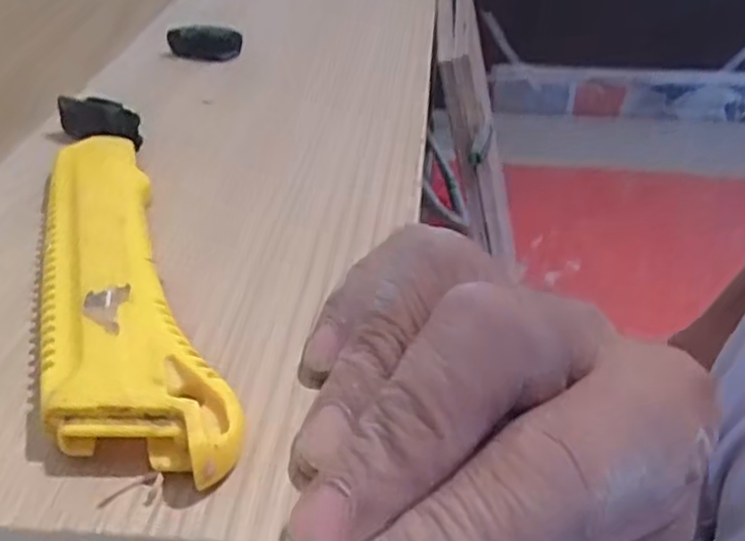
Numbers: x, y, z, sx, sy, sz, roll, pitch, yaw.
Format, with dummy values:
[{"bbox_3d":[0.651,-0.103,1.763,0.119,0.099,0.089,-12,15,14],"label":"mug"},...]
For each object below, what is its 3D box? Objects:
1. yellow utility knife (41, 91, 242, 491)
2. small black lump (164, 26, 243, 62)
[{"bbox_3d":[-0.070,-0.010,0.187,0.033,0.011,0.168,-13,39,-19],"label":"yellow utility knife"},{"bbox_3d":[-0.075,-0.101,0.311,0.033,0.014,0.010,9,37,11],"label":"small black lump"}]

